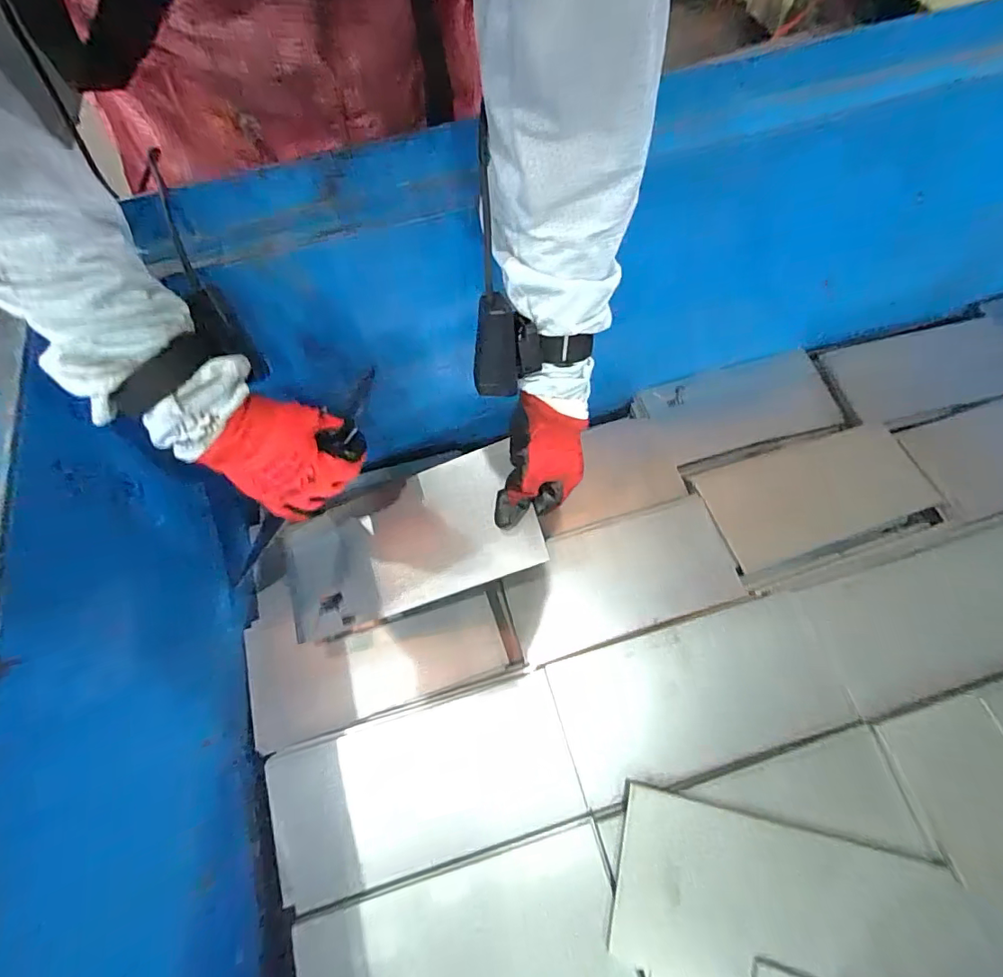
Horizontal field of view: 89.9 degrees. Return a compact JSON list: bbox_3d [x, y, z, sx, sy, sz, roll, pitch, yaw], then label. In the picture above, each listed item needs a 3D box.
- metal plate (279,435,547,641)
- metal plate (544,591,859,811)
[{"bbox_3d":[-0.093,0.051,0.469,0.247,0.011,0.116,-21,76,10],"label":"metal plate"},{"bbox_3d":[0.180,0.188,0.466,0.250,0.007,0.125,-16,67,-5],"label":"metal plate"}]

